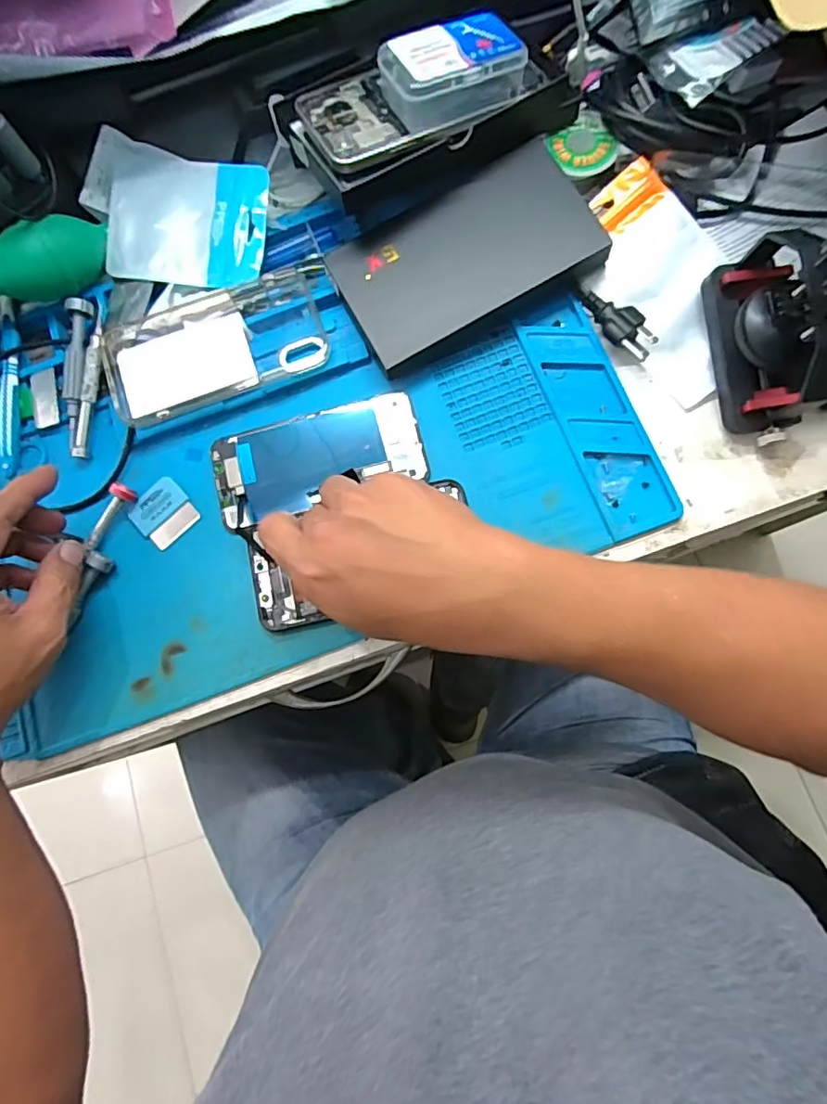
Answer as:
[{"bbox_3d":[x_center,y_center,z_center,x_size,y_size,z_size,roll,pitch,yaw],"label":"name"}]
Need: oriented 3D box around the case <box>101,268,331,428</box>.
[{"bbox_3d":[-0.143,-0.150,0.382,0.153,0.014,0.085,-20,78,0],"label":"case"}]

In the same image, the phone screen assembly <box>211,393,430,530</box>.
[{"bbox_3d":[-0.067,-0.066,0.375,0.144,0.010,0.068,-17,82,0],"label":"phone screen assembly"}]

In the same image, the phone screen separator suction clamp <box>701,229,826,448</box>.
[{"bbox_3d":[0.242,-0.142,0.312,0.089,0.115,0.110,-7,79,2],"label":"phone screen separator suction clamp"}]

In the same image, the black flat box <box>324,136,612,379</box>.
[{"bbox_3d":[0.036,-0.210,0.380,0.179,0.019,0.105,-30,78,-2],"label":"black flat box"}]

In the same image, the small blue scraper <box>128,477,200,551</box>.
[{"bbox_3d":[-0.174,-0.027,0.372,0.039,0.004,0.041,-43,79,-5],"label":"small blue scraper"}]

